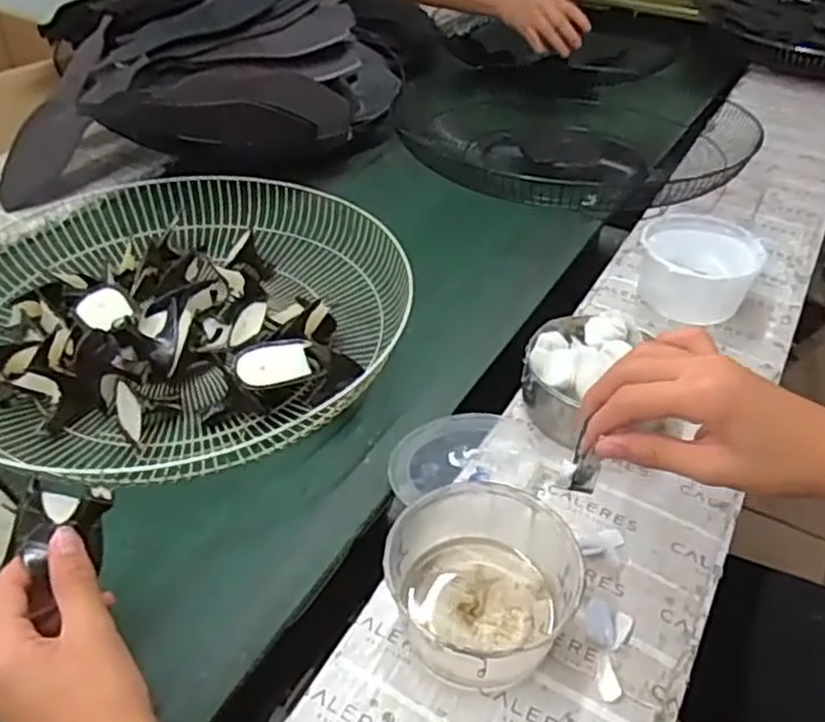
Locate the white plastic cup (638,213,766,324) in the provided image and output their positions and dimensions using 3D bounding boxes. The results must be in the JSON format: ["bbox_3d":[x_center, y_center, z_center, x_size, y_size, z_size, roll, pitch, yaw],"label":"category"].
[{"bbox_3d":[0.289,-0.091,0.730,0.109,0.064,0.122,13,42,14],"label":"white plastic cup"}]

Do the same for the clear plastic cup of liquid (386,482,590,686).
[{"bbox_3d":[0.043,0.138,0.456,0.111,0.063,0.110,1,41,-1],"label":"clear plastic cup of liquid"}]

